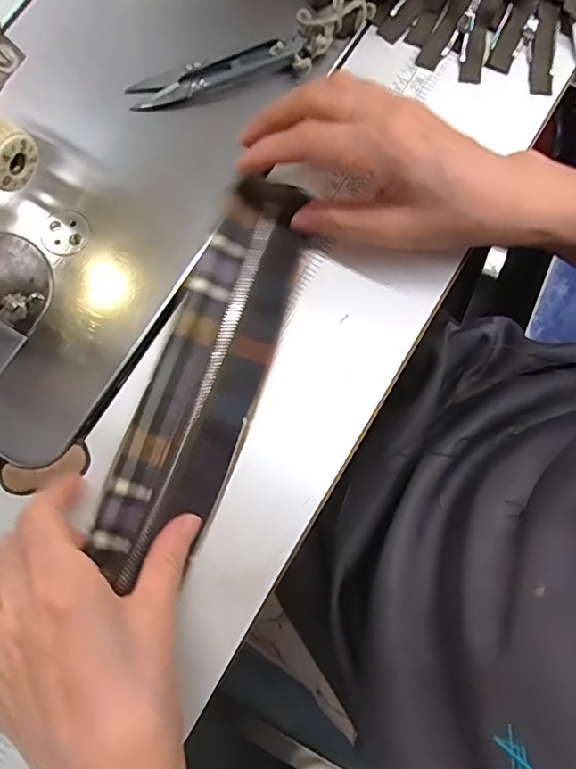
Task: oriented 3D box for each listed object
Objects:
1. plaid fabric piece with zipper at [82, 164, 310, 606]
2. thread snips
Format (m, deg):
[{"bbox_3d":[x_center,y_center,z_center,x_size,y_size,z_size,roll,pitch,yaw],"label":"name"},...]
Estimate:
[{"bbox_3d":[-0.039,-0.011,0.274,0.054,0.014,0.220,20,78,3],"label":"plaid fabric piece with zipper"},{"bbox_3d":[-0.043,-0.181,0.308,0.104,0.009,0.022,-14,79,8],"label":"thread snips"}]

